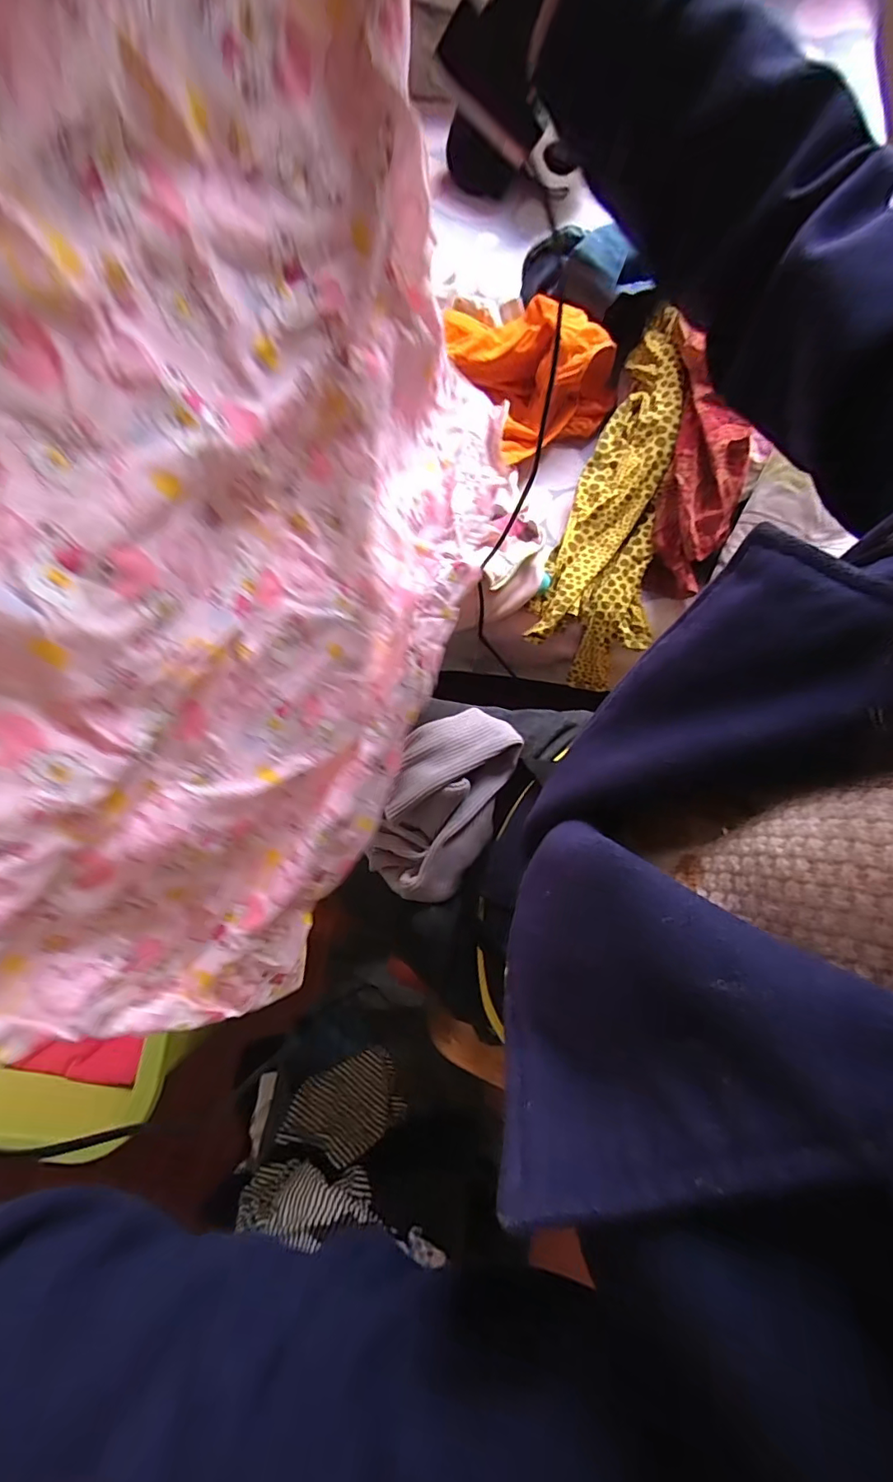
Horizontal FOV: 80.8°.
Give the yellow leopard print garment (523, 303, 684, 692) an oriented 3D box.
[{"bbox_3d":[0.226,-0.317,0.692,0.148,0.079,0.481,13,93,3],"label":"yellow leopard print garment"}]

